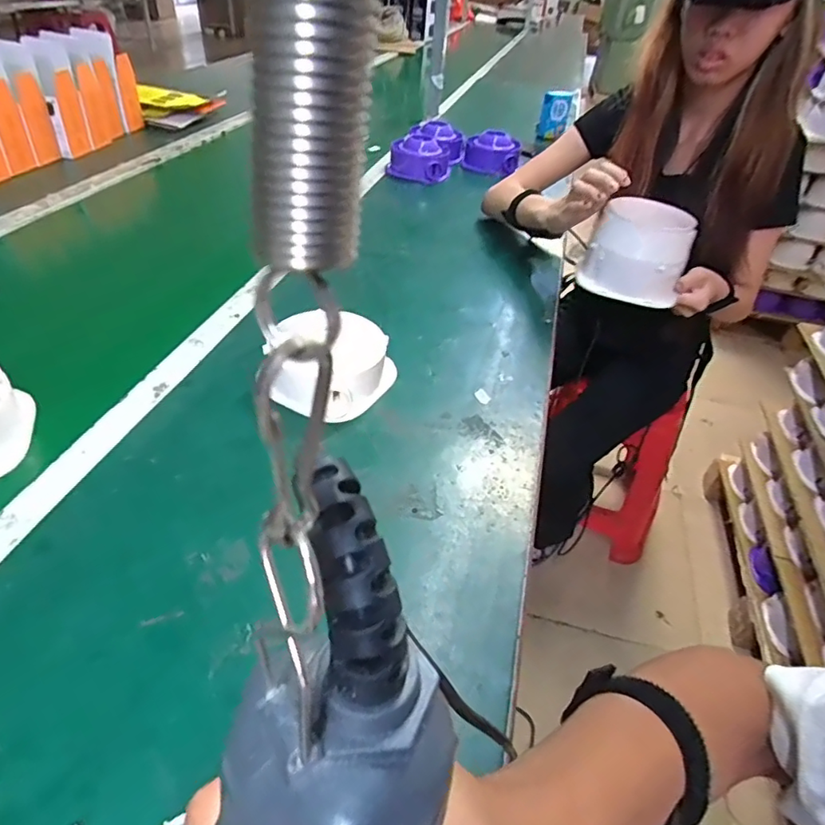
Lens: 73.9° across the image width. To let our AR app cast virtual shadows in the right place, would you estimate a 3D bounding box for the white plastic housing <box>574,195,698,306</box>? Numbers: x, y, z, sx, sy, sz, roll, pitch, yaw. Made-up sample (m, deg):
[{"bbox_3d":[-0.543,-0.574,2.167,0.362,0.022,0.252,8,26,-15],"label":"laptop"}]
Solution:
[{"bbox_3d":[0.315,-0.228,0.764,0.129,0.107,0.128,22,43,18],"label":"white plastic housing"}]

